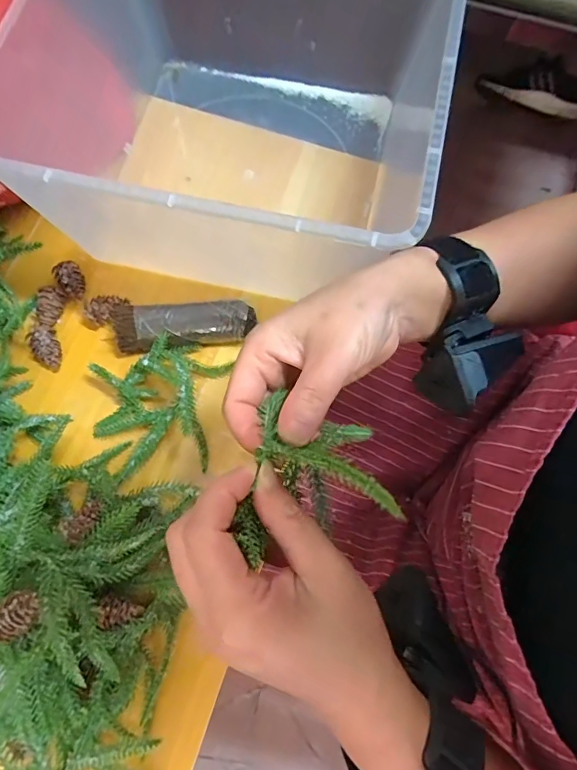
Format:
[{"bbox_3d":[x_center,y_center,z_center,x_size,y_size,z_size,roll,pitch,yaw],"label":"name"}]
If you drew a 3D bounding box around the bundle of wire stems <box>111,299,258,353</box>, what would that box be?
[{"bbox_3d":[-0.085,-0.049,0.375,0.111,0.025,0.035,-3,75,-2],"label":"bundle of wire stems"}]

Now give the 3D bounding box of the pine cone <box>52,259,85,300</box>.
[{"bbox_3d":[-0.184,-0.089,0.387,0.021,0.015,0.030,-33,78,-9],"label":"pine cone"}]

